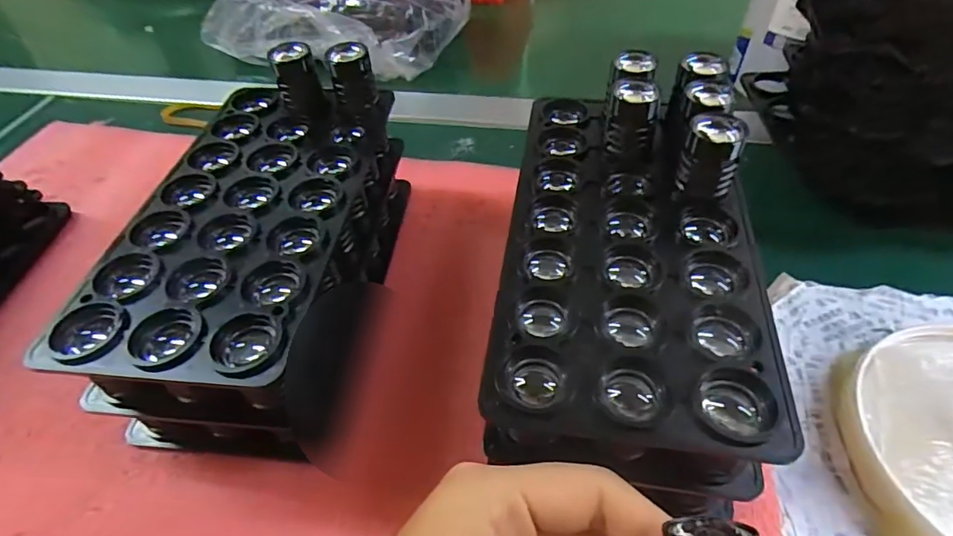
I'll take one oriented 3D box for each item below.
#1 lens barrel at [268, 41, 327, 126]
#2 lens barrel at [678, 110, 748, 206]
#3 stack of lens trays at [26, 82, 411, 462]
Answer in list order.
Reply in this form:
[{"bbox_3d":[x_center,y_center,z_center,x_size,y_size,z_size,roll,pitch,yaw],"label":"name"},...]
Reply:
[{"bbox_3d":[-0.097,-0.101,0.283,0.021,0.042,0.015,-18,28,-12],"label":"lens barrel"},{"bbox_3d":[0.099,-0.044,0.219,0.021,0.033,0.024,22,53,21],"label":"lens barrel"},{"bbox_3d":[-0.105,-0.011,0.263,0.096,0.083,0.190,3,49,7],"label":"stack of lens trays"}]

